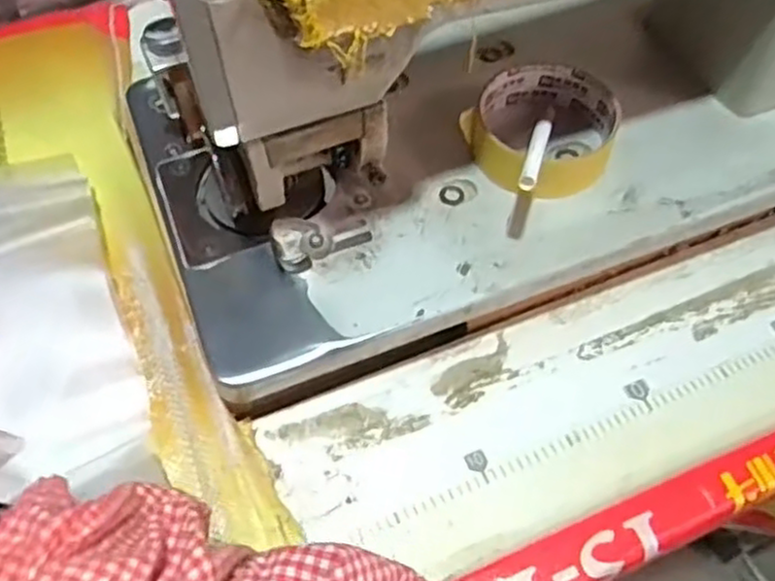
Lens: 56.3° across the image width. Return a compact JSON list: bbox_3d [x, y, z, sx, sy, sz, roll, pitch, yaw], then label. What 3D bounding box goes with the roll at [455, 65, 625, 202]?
[{"bbox_3d":[0.091,-0.095,0.422,0.079,0.033,0.076,0,58,-1],"label":"roll"}]

